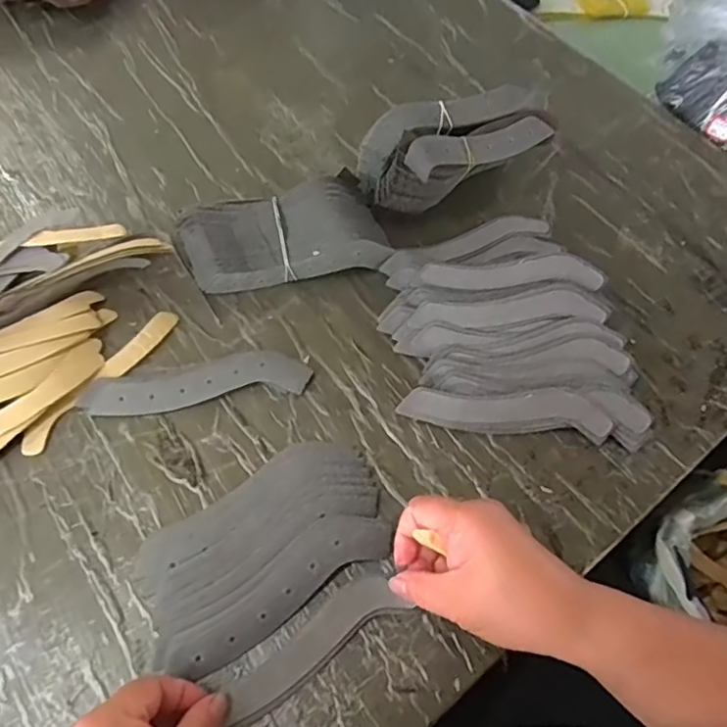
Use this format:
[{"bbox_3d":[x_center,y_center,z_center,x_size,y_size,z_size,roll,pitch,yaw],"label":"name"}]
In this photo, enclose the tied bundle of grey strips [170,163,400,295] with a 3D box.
[{"bbox_3d":[-0.070,-0.114,0.508,0.169,0.041,0.094,-12,62,-11],"label":"tied bundle of grey strips"}]

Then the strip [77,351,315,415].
[{"bbox_3d":[-0.127,0.015,0.450,0.167,0.009,0.037,-7,61,-8],"label":"strip"}]

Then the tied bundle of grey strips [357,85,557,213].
[{"bbox_3d":[0.082,-0.195,0.536,0.170,0.084,0.093,-30,67,-19],"label":"tied bundle of grey strips"}]

